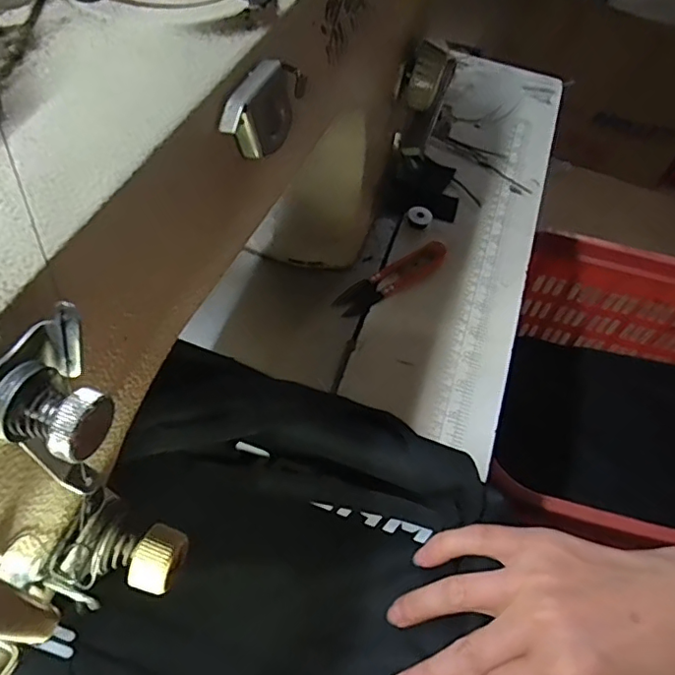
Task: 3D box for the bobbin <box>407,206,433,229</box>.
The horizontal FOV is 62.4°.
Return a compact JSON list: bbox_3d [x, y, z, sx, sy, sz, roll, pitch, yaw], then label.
[{"bbox_3d":[0.068,-0.102,0.469,0.020,0.009,0.018,34,59,17],"label":"bobbin"}]

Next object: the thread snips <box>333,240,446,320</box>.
[{"bbox_3d":[0.043,-0.047,0.432,0.102,0.009,0.027,-32,64,-24],"label":"thread snips"}]

